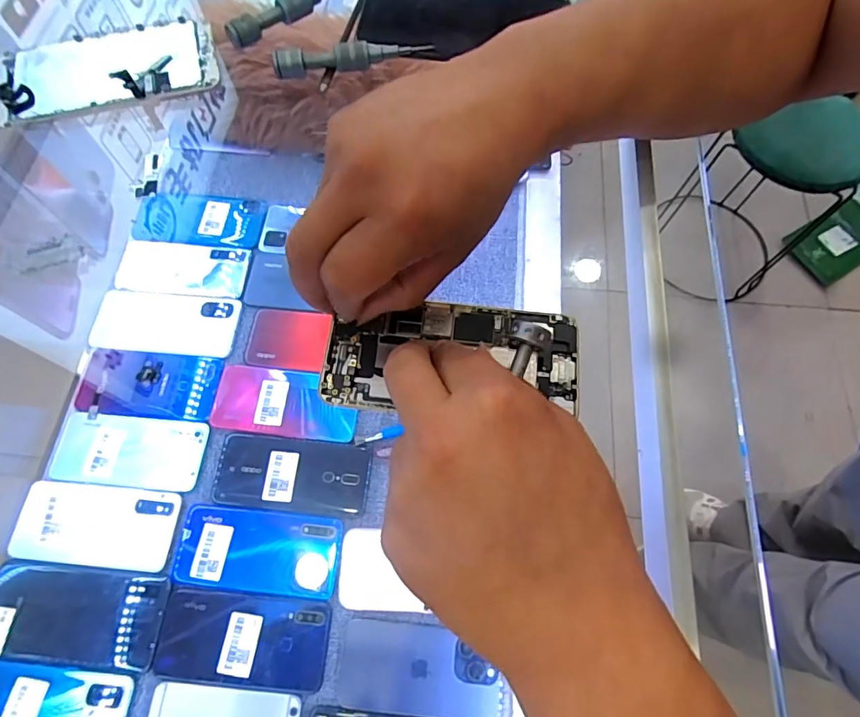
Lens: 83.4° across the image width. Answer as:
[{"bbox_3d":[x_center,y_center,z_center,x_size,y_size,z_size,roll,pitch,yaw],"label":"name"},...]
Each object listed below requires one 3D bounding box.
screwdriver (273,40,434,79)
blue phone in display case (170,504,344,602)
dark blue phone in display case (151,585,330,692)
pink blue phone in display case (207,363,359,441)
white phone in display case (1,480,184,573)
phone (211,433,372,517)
[{"bbox_3d":[-0.055,-0.213,0.339,0.108,0.016,0.013,-8,68,-3],"label":"screwdriver"},{"bbox_3d":[-0.173,0.193,0.484,0.161,0.004,0.076,6,68,2],"label":"blue phone in display case"},{"bbox_3d":[-0.178,0.264,0.456,0.157,0.004,0.074,5,68,2],"label":"dark blue phone in display case"},{"bbox_3d":[-0.163,0.049,0.543,0.160,0.006,0.075,6,68,2],"label":"pink blue phone in display case"},{"bbox_3d":[-0.345,0.171,0.498,0.162,0.005,0.076,5,68,2],"label":"white phone in display case"},{"bbox_3d":[-0.147,0.122,0.511,0.161,0.007,0.073,5,68,2],"label":"phone"}]

